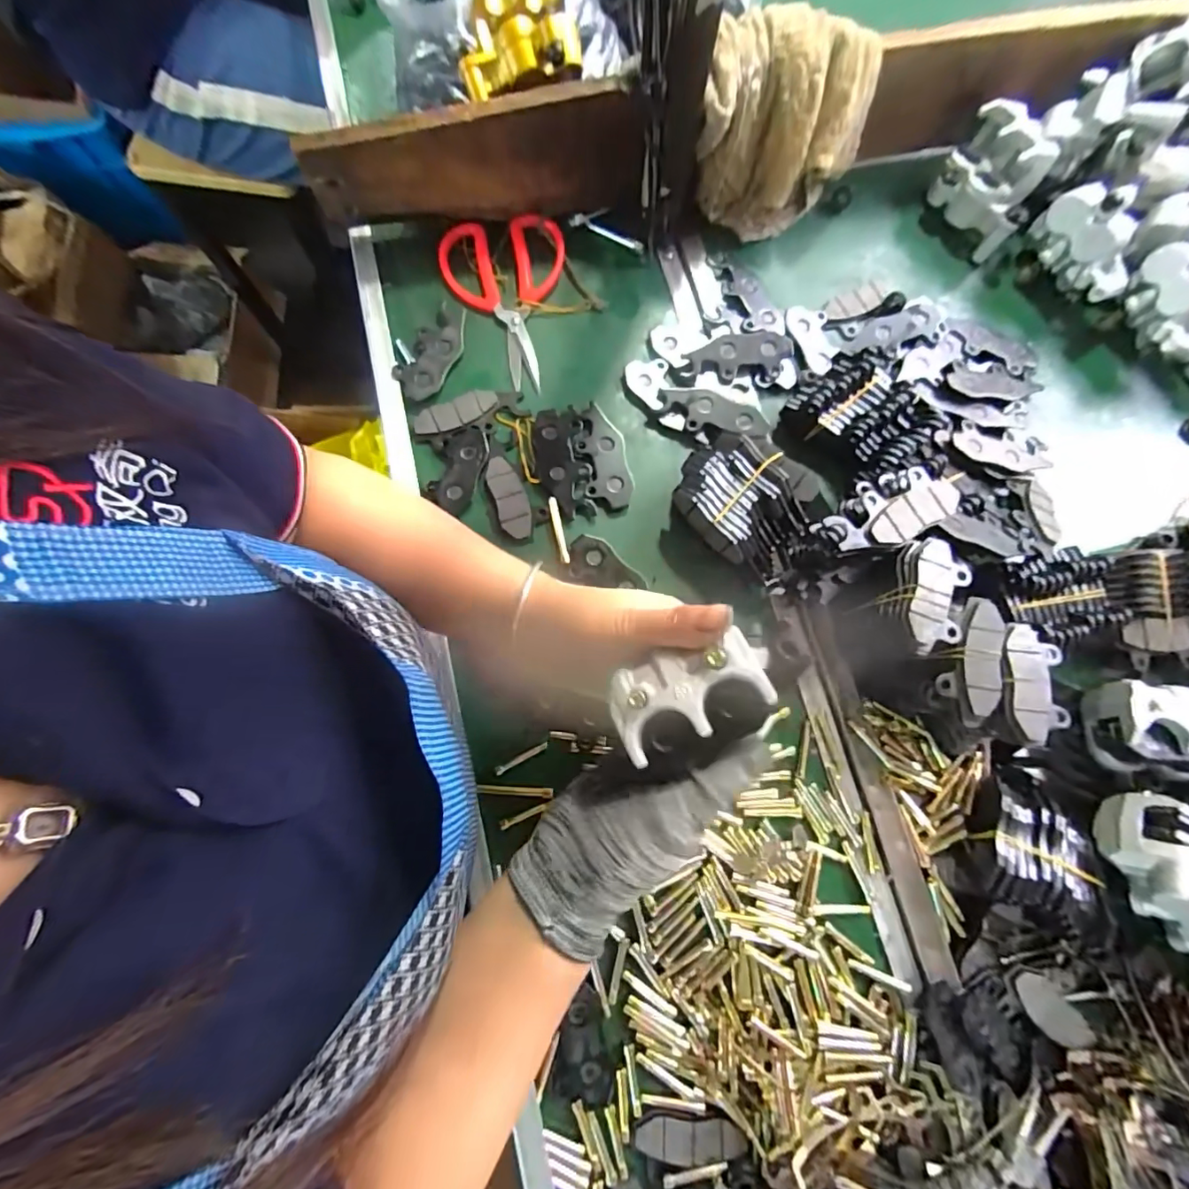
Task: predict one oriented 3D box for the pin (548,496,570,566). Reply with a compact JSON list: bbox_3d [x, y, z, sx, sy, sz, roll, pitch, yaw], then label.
[{"bbox_3d":[-0.029,-0.052,0.415,0.007,0.004,0.055,-12,79,-6],"label":"pin"}]

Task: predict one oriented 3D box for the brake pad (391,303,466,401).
[{"bbox_3d":[-0.136,-0.206,0.441,0.044,0.008,0.089,30,77,3],"label":"brake pad"}]

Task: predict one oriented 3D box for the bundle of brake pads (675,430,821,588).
[{"bbox_3d":[0.115,-0.071,0.401,0.106,0.037,0.092,36,80,6],"label":"bundle of brake pads"}]

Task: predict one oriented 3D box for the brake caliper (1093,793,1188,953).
[{"bbox_3d":[0.372,0.191,0.325,0.052,0.060,0.117,-23,80,-6],"label":"brake caliper"}]

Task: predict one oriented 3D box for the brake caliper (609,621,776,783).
[{"bbox_3d":[0.045,0.050,0.244,0.072,0.028,0.044,-14,80,-2],"label":"brake caliper"}]

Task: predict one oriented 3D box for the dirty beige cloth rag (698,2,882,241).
[{"bbox_3d":[0.155,-0.381,0.434,0.150,0.120,0.085,-1,78,-2],"label":"dirty beige cloth rag"}]

